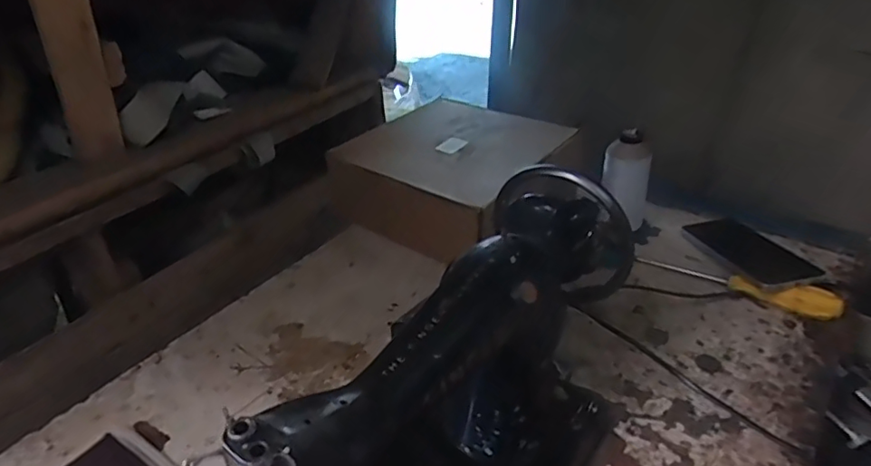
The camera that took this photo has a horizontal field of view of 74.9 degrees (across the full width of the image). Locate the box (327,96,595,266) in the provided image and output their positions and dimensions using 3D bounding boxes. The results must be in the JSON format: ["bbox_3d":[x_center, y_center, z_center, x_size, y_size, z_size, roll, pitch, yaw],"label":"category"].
[{"bbox_3d":[0.031,-0.079,0.796,0.254,0.105,0.251,24,40,35],"label":"box"}]

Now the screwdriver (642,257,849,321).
[{"bbox_3d":[0.342,0.056,0.654,0.209,0.033,0.026,19,37,29],"label":"screwdriver"}]

